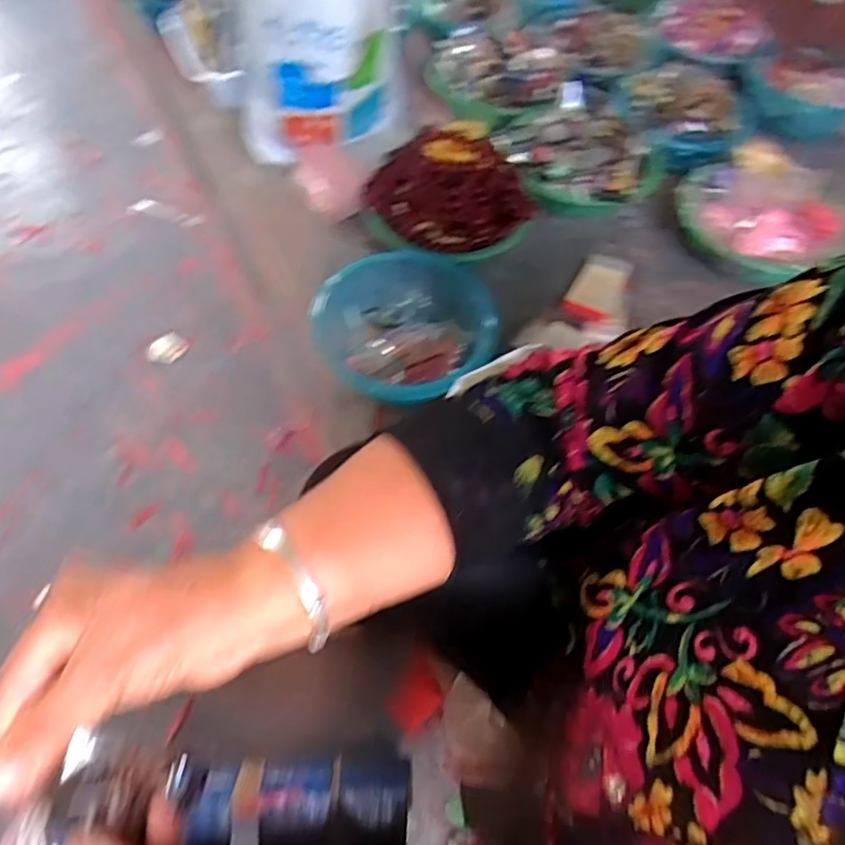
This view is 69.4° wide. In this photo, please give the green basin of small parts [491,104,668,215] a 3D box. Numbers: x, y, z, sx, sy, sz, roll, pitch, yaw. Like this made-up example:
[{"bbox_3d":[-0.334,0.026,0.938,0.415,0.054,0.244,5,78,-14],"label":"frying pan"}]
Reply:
[{"bbox_3d":[0.232,-0.411,0.942,0.215,0.064,0.229,-39,67,-24],"label":"green basin of small parts"}]

